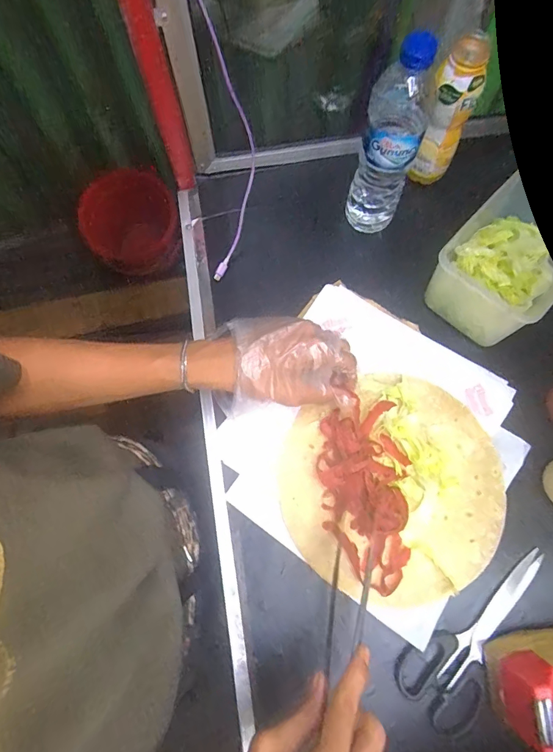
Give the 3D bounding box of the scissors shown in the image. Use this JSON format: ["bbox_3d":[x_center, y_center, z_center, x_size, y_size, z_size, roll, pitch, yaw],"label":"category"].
[{"bbox_3d":[0.206,0.253,0.410,0.071,0.018,0.196,43,78,13],"label":"scissors"}]

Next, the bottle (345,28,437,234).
[{"bbox_3d":[0.128,-0.257,0.473,0.064,0.215,0.054,19,73,7],"label":"bottle"}]

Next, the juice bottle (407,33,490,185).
[{"bbox_3d":[0.216,-0.326,0.524,0.059,0.165,0.052,29,75,9],"label":"juice bottle"}]

